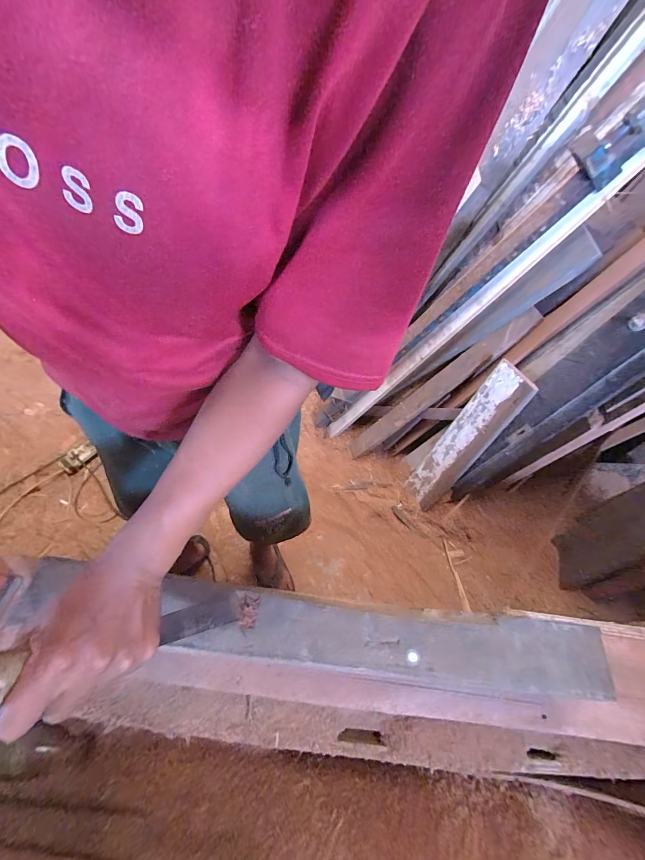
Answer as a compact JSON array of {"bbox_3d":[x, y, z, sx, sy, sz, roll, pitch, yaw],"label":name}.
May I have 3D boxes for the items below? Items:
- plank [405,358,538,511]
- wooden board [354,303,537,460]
[{"bbox_3d":[0.447,0.047,1.154,0.047,0.552,0.144,-18,56,-42],"label":"plank"},{"bbox_3d":[0.379,-0.128,1.259,0.048,0.780,0.093,17,45,-39],"label":"wooden board"}]

